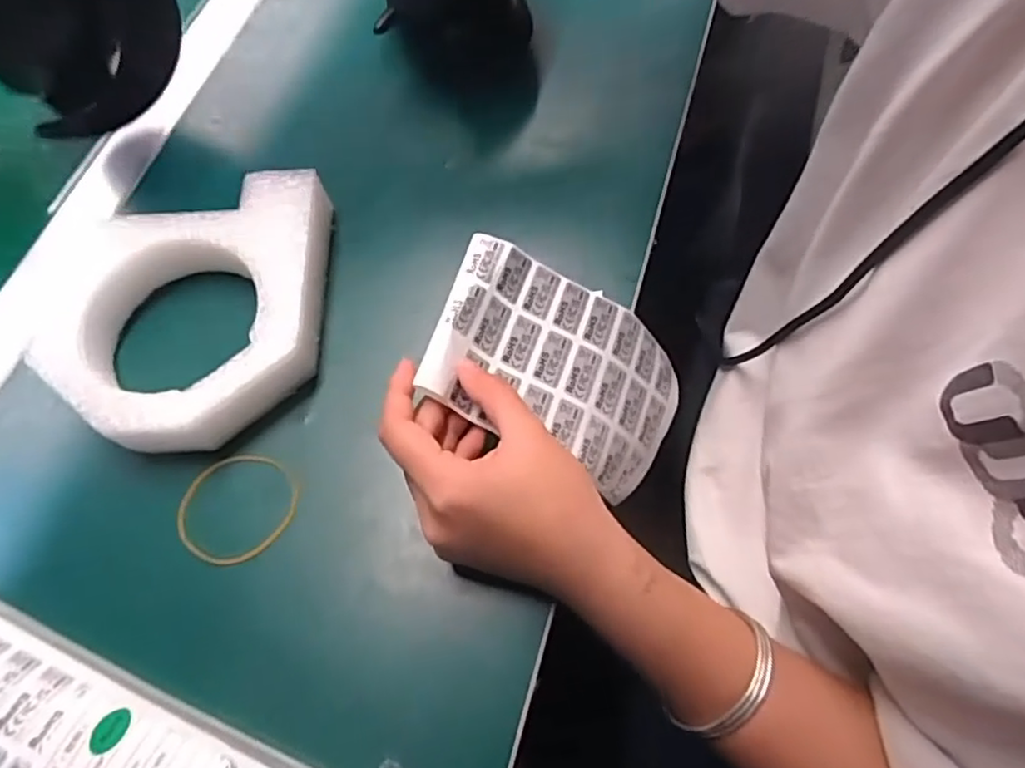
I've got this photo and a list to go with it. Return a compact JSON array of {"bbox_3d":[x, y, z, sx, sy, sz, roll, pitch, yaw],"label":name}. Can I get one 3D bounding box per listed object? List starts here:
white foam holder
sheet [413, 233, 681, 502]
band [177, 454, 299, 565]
[{"bbox_3d":[-0.189,-0.041,0.379,0.168,0.041,0.156,-5,65,1],"label":"white foam holder"},{"bbox_3d":[0.029,-0.008,0.362,0.150,0.017,0.100,28,63,-18],"label":"sheet"},{"bbox_3d":[-0.144,0.065,0.346,0.059,0.008,0.059,2,63,-3],"label":"band"}]

